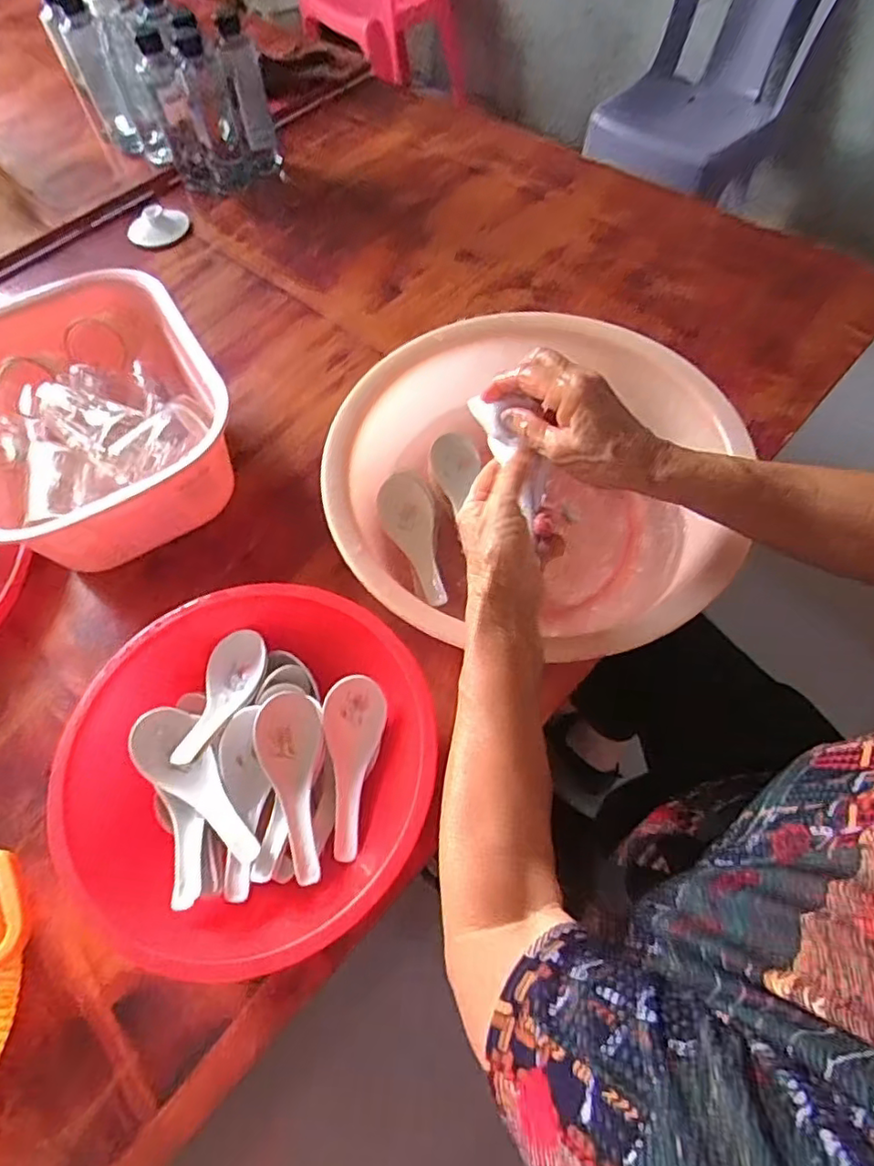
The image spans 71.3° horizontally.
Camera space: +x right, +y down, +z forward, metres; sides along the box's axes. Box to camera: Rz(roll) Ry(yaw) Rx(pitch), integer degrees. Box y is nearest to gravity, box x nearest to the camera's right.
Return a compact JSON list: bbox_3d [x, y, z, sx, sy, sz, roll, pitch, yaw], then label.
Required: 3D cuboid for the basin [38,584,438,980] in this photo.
[{"bbox_3d":[-0.130,0.130,0.439,0.242,0.075,0.242,-2,61,3],"label":"basin"}]

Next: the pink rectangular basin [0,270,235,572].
[{"bbox_3d":[-0.325,-0.149,0.583,0.242,0.122,0.273,-36,65,-14],"label":"pink rectangular basin"}]

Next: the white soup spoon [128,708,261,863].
[{"bbox_3d":[-0.163,0.139,0.416,0.044,0.027,0.121,-40,66,-16],"label":"white soup spoon"}]

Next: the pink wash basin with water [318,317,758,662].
[{"bbox_3d":[0.069,-0.077,0.513,0.293,0.111,0.312,-2,61,3],"label":"pink wash basin with water"}]

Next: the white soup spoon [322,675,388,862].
[{"bbox_3d":[-0.062,0.132,0.441,0.043,0.026,0.123,2,77,5],"label":"white soup spoon"}]

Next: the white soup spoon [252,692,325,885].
[{"bbox_3d":[-0.103,0.137,0.415,0.043,0.028,0.119,-5,61,1],"label":"white soup spoon"}]

